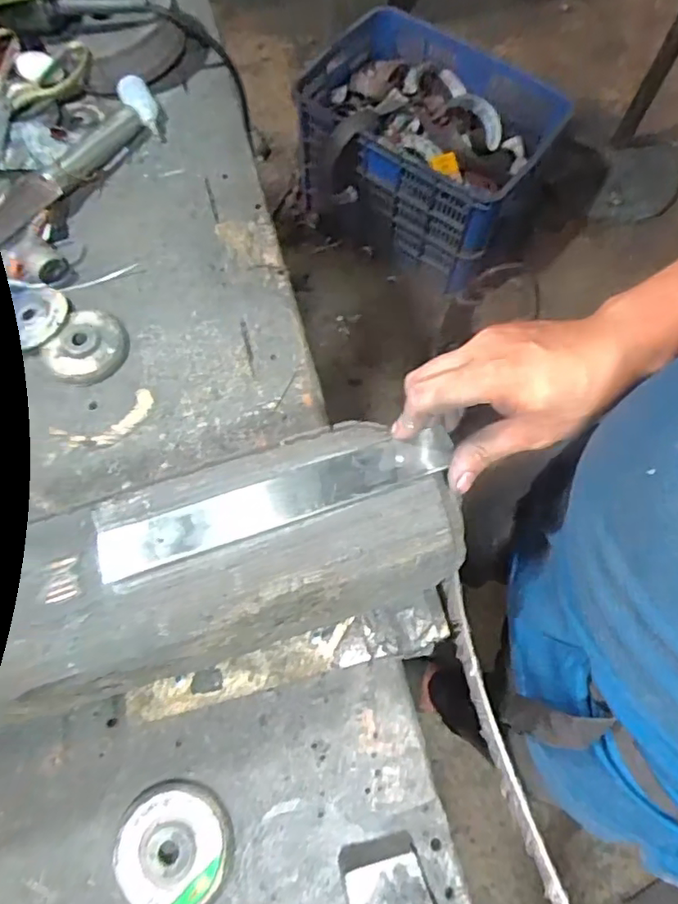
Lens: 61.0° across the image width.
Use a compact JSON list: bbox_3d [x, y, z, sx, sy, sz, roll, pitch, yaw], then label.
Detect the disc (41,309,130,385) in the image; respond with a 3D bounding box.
[{"bbox_3d":[-0.250,-0.105,0.573,0.070,0.015,0.081,27,69,9],"label":"disc"}]

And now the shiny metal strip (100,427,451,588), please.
[{"bbox_3d":[-0.037,0.029,0.373,0.232,0.006,0.035,-18,60,-8],"label":"shiny metal strip"}]

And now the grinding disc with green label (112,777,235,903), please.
[{"bbox_3d":[-0.121,0.290,0.423,0.082,0.015,0.081,1,68,-1],"label":"grinding disc with green label"}]

